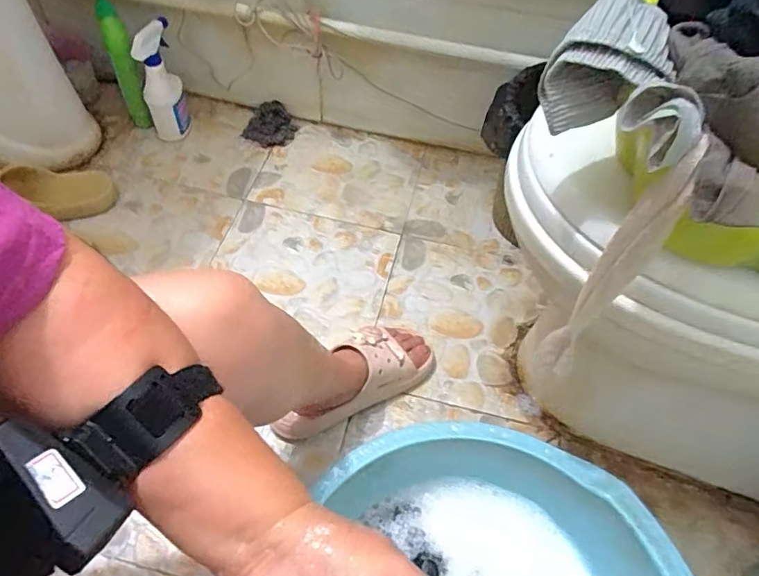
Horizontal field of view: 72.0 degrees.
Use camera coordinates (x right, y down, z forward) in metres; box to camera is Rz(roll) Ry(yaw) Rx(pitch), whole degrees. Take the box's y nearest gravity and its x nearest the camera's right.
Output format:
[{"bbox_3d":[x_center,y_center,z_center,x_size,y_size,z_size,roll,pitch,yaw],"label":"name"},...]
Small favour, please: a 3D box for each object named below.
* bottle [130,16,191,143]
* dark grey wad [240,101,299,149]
[{"bbox_3d":[-0.407,-0.376,0.981,0.074,0.231,0.067,-18,58,-16],"label":"bottle"},{"bbox_3d":[-0.231,-0.339,1.099,0.104,0.034,0.116,13,54,6],"label":"dark grey wad"}]

